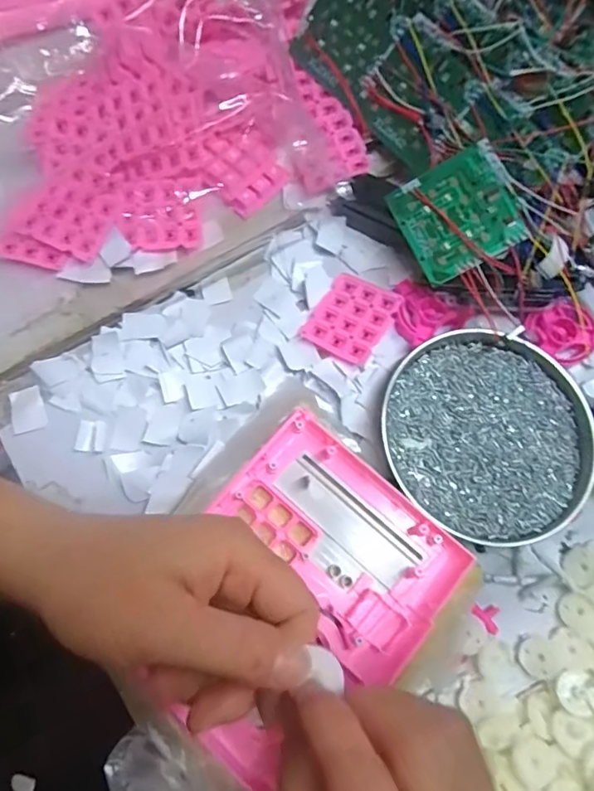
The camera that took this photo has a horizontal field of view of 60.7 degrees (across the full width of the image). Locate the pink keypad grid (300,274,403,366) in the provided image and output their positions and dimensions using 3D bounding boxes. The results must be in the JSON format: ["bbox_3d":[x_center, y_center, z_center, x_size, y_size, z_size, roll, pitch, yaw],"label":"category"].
[{"bbox_3d":[0.038,-0.054,0.355,0.050,0.012,0.060,31,77,6],"label":"pink keypad grid"}]

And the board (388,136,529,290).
[{"bbox_3d":[0.107,-0.120,0.337,0.072,0.005,0.072,-27,80,12],"label":"board"}]

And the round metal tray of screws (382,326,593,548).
[{"bbox_3d":[0.125,0.023,0.328,0.130,0.014,0.134,0,76,-2],"label":"round metal tray of screws"}]

